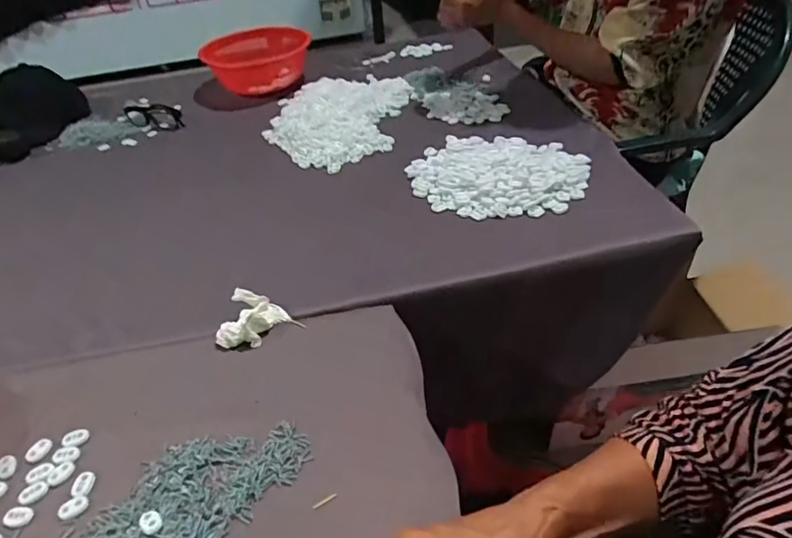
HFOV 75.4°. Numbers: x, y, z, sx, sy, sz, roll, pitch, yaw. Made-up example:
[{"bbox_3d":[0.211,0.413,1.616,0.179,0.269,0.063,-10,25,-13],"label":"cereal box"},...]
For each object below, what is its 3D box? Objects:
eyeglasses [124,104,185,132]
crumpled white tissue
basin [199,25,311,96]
[{"bbox_3d":[-0.481,-0.308,1.015,0.143,0.029,0.055,16,45,23],"label":"eyeglasses"},{"bbox_3d":[-0.154,0.051,0.562,0.086,0.033,0.060,-18,43,-15],"label":"crumpled white tissue"},{"bbox_3d":[-0.307,-0.474,1.147,0.221,0.089,0.221,-3,41,3],"label":"basin"}]

